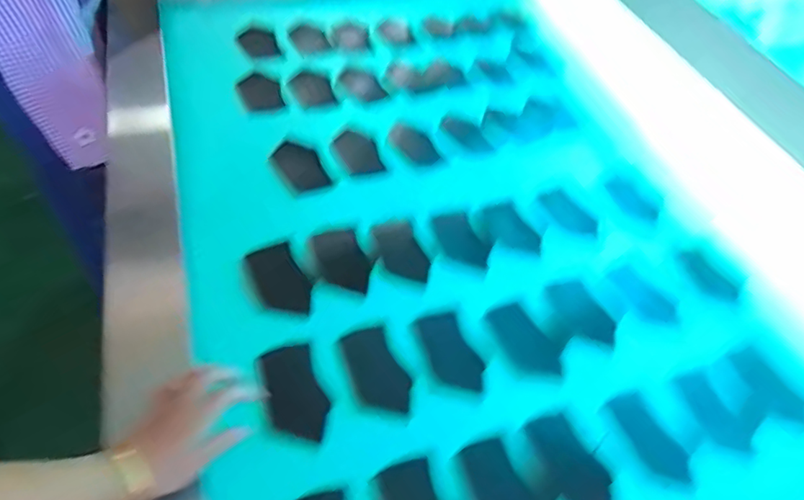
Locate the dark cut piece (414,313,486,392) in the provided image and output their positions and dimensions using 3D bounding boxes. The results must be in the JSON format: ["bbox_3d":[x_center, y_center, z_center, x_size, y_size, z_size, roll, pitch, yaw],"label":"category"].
[{"bbox_3d":[0.061,0.130,0.715,0.061,0.004,0.116,-16,53,-19],"label":"dark cut piece"}]

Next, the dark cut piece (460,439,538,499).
[{"bbox_3d":[0.110,0.264,0.610,0.059,0.008,0.116,-16,53,-19],"label":"dark cut piece"}]

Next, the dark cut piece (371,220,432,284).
[{"bbox_3d":[0.000,0.003,0.820,0.064,0.013,0.105,-16,53,-19],"label":"dark cut piece"}]

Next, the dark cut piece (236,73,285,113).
[{"bbox_3d":[-0.259,-0.288,1.021,0.071,0.010,0.110,-17,54,-20],"label":"dark cut piece"}]

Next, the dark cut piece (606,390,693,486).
[{"bbox_3d":[0.297,0.225,0.671,0.051,0.004,0.115,-15,46,-19],"label":"dark cut piece"}]

